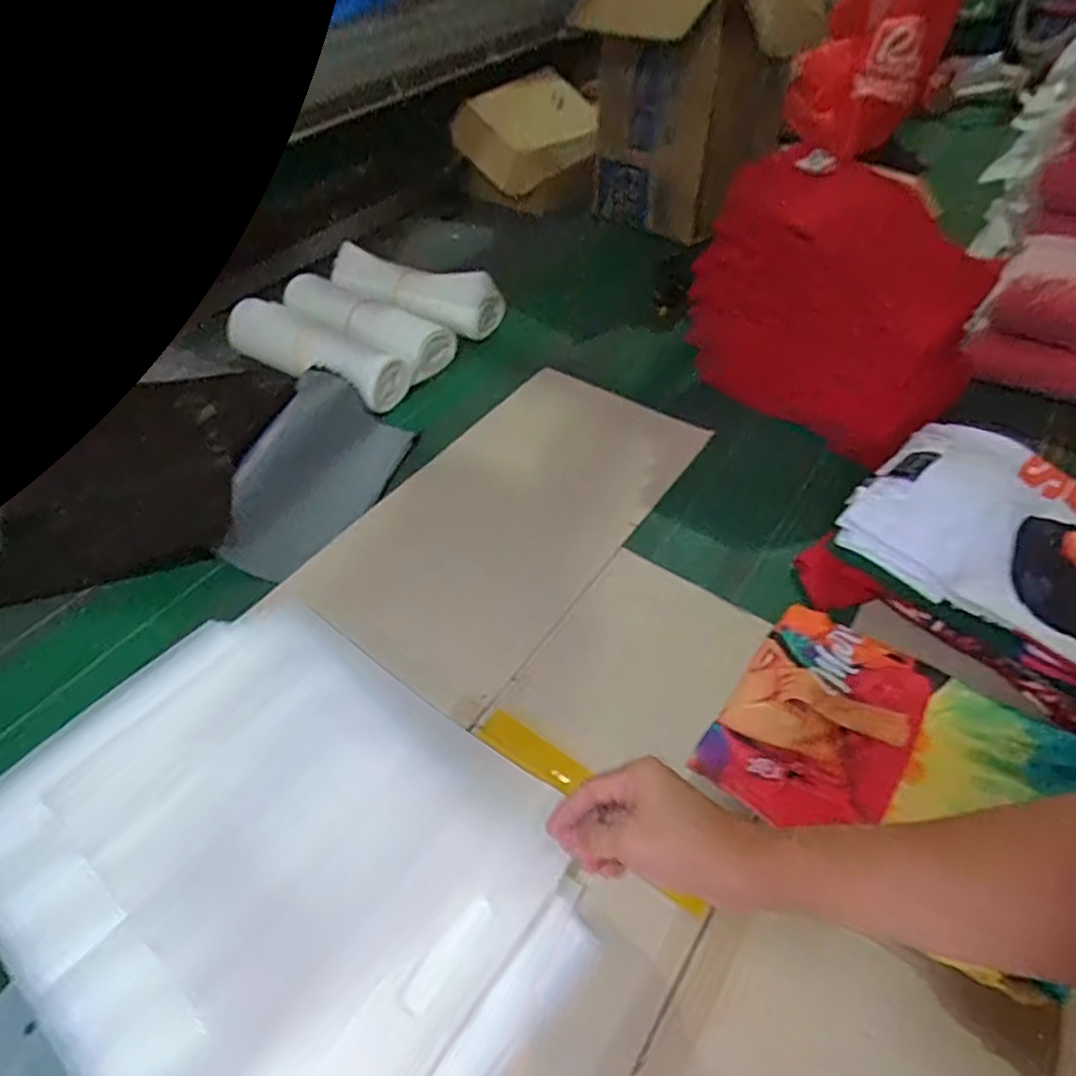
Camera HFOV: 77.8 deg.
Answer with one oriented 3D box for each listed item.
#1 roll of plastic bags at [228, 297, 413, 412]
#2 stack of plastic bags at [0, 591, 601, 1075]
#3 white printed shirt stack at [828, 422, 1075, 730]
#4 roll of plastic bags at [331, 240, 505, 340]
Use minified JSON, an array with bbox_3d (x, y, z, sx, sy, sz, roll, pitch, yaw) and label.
[{"bbox_3d":[-0.299,-0.250,0.881,0.307,0.067,0.088,26,54,21],"label":"roll of plastic bags"},{"bbox_3d":[-0.197,0.234,0.496,0.435,0.032,0.312,31,56,24],"label":"stack of plastic bags"},{"bbox_3d":[0.442,0.019,0.615,0.227,0.078,0.276,-37,58,-27],"label":"white printed shirt stack"},{"bbox_3d":[-0.179,-0.356,0.956,0.268,0.067,0.086,17,51,15],"label":"roll of plastic bags"}]

